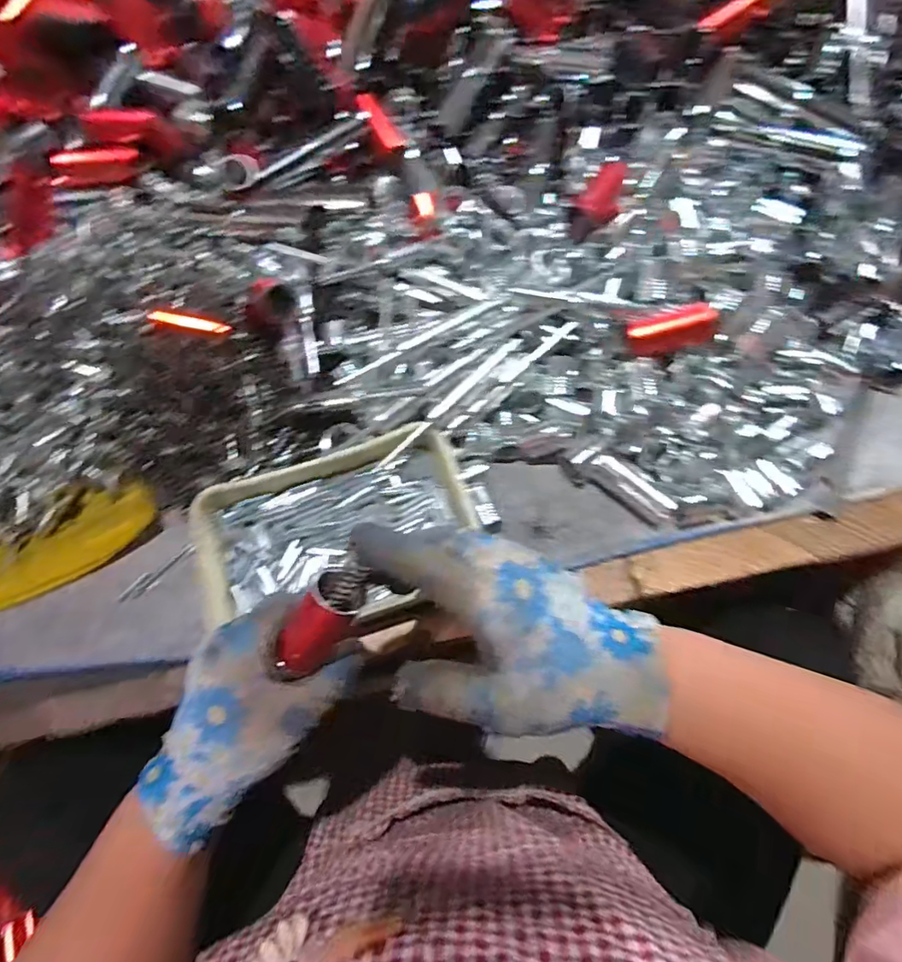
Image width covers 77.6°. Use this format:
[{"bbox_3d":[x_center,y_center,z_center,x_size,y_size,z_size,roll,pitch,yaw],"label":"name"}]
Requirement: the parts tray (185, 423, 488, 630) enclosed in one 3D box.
[{"bbox_3d":[-0.088,0.039,0.438,0.206,0.032,0.136,-18,69,-6],"label":"parts tray"}]

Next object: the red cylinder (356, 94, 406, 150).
[{"bbox_3d":[-0.071,-0.360,0.564,0.019,0.011,0.060,-40,101,-10],"label":"red cylinder"}]

